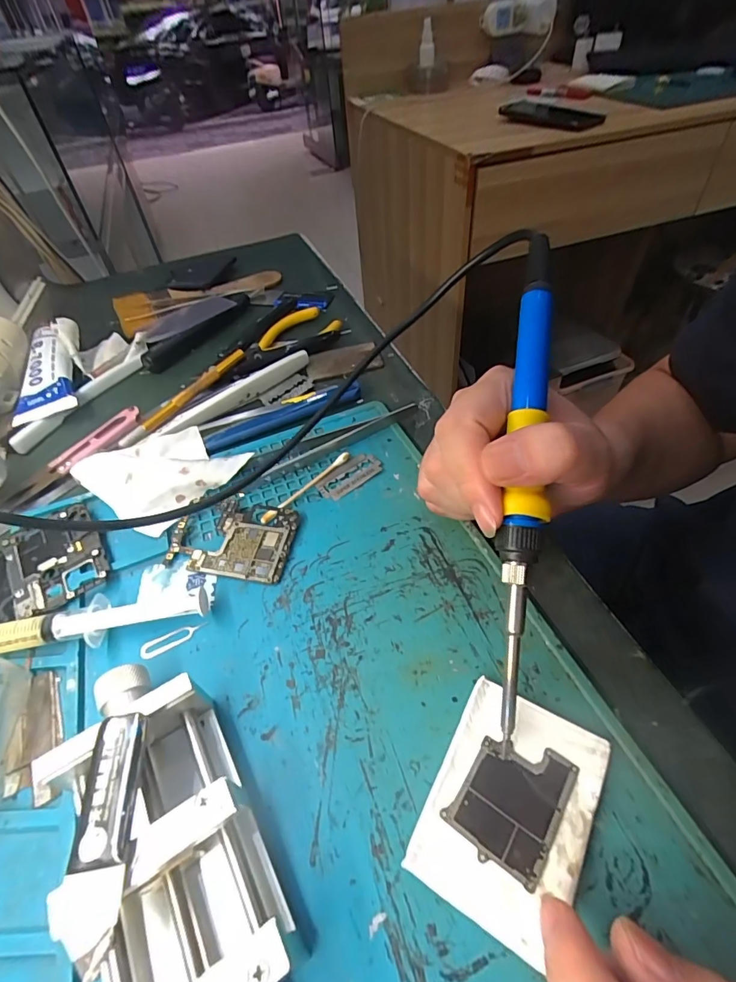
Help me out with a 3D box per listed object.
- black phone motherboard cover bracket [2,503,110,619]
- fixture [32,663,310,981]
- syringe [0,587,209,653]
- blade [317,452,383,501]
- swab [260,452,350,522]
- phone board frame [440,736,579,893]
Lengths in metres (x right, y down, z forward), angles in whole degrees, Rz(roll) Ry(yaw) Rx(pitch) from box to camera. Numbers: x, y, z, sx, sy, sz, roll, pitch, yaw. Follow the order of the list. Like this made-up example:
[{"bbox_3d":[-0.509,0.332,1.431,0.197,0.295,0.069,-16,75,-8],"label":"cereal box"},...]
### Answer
[{"bbox_3d":[-0.174,0.038,0.254,0.048,0.007,0.067,-31,53,-20],"label":"black phone motherboard cover bracket"},{"bbox_3d":[-0.067,0.122,0.154,0.056,0.032,0.134,-29,53,-18],"label":"fixture"},{"bbox_3d":[-0.147,0.066,0.221,0.138,0.016,0.020,-9,49,-2],"label":"syringe"},{"bbox_3d":[-0.012,-0.011,0.283,0.042,0.004,0.022,-33,54,-21],"label":"blade"},{"bbox_3d":[-0.038,-0.004,0.278,0.009,0.004,0.069,33,60,29],"label":"swab"},{"bbox_3d":[0.052,0.110,0.166,0.033,0.004,0.042,26,56,25],"label":"phone board frame"}]

